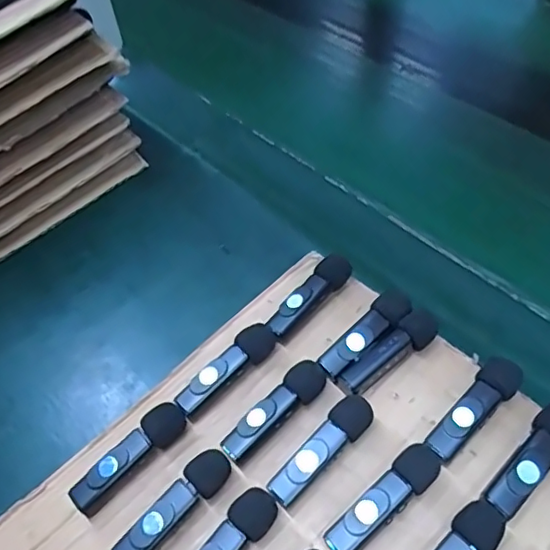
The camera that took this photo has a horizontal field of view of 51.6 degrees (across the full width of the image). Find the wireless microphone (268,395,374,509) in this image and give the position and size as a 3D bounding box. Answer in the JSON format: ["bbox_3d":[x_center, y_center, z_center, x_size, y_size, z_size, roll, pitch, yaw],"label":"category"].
[{"bbox_3d":[0.023,0.087,0.283,0.064,0.016,0.017,-38,59,-24],"label":"wireless microphone"}]

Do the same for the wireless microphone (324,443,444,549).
[{"bbox_3d":[0.051,0.106,0.266,0.064,0.016,0.017,-34,57,-21],"label":"wireless microphone"}]

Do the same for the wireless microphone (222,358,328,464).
[{"bbox_3d":[0.000,0.071,0.299,0.066,0.015,0.016,-35,58,-22],"label":"wireless microphone"}]

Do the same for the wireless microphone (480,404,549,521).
[{"bbox_3d":[0.122,0.087,0.270,0.065,0.016,0.019,-35,58,-22],"label":"wireless microphone"}]

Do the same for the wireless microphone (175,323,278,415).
[{"bbox_3d":[-0.026,0.051,0.316,0.065,0.017,0.015,-36,58,-20],"label":"wireless microphone"}]

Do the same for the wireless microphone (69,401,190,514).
[{"bbox_3d":[-0.074,0.093,0.293,0.066,0.019,0.015,-39,59,-21],"label":"wireless microphone"}]

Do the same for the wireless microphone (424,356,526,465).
[{"bbox_3d":[0.101,0.069,0.287,0.063,0.016,0.018,-38,59,-24],"label":"wireless microphone"}]

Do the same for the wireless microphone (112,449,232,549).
[{"bbox_3d":[-0.049,0.113,0.274,0.065,0.018,0.016,-39,59,-22],"label":"wireless microphone"}]

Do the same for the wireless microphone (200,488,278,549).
[{"bbox_3d":[-0.024,0.128,0.260,0.018,0.016,0.063,33,61,26],"label":"wireless microphone"}]

